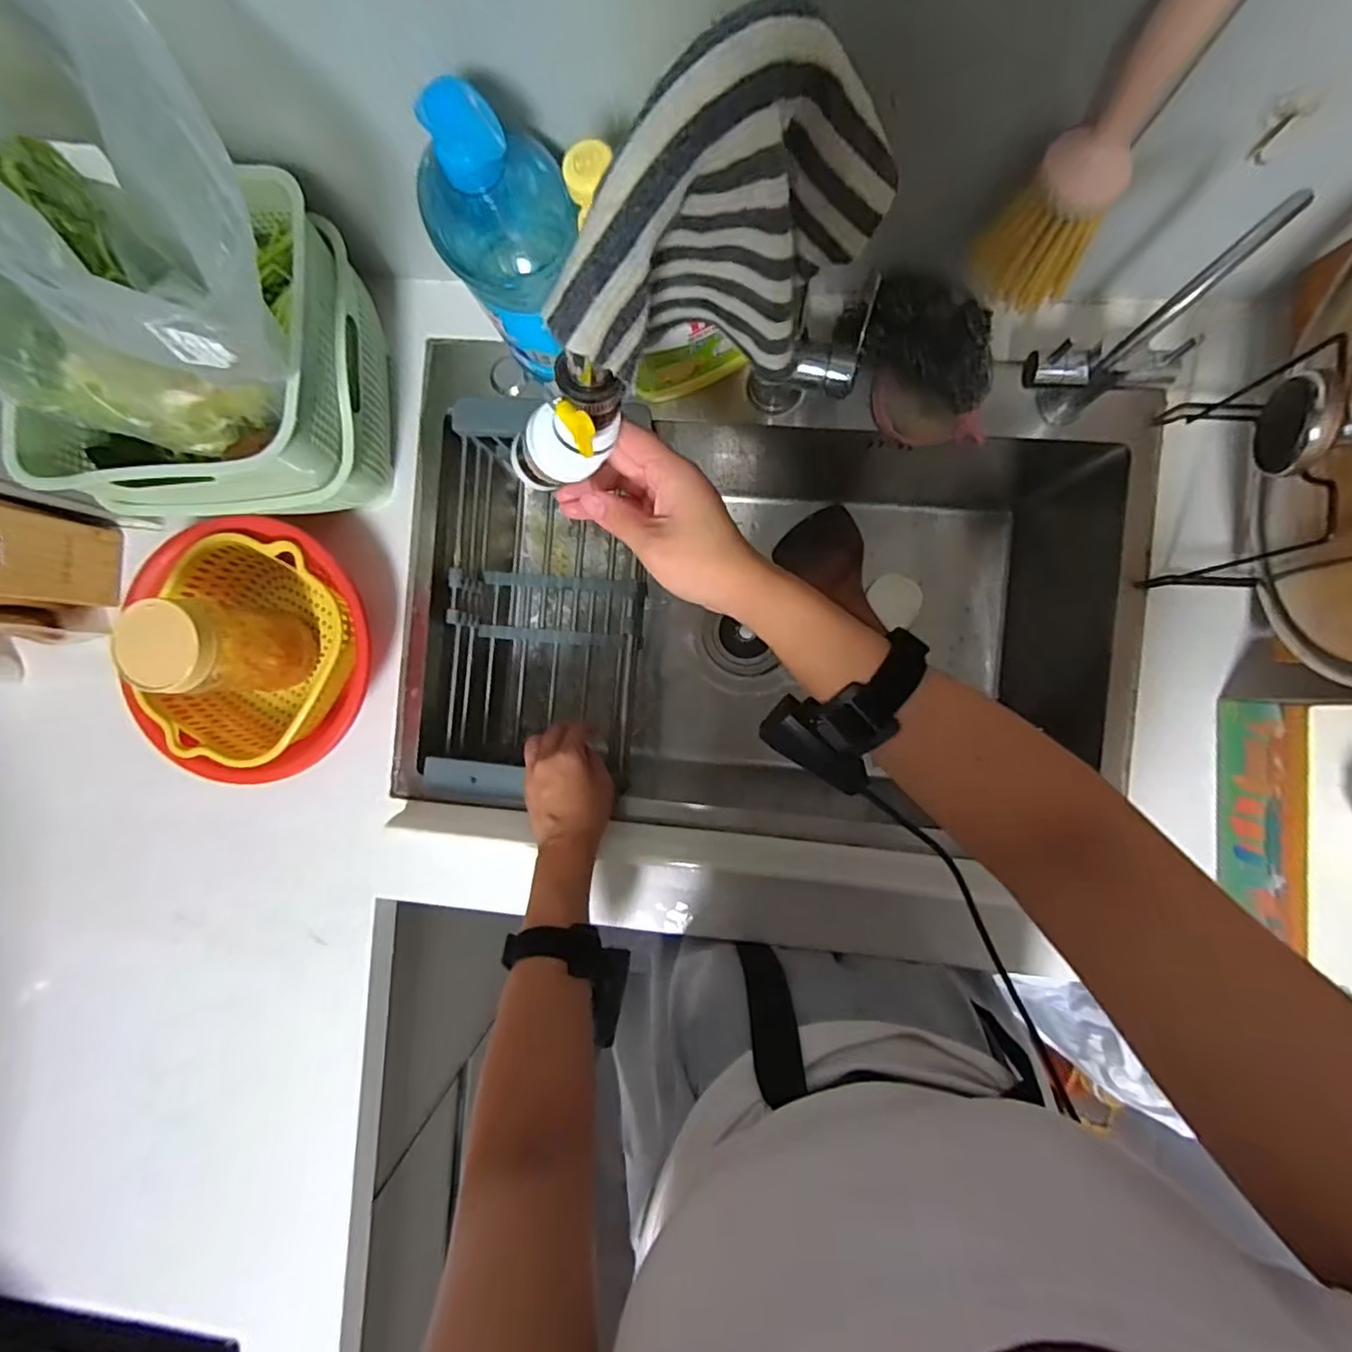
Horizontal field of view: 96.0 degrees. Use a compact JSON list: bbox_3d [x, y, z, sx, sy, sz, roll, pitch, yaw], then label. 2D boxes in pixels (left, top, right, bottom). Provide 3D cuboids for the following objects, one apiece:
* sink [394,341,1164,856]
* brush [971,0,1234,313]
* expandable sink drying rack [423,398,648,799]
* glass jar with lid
[{"bbox_3d":[0.083,-0.086,0.658,0.670,0.201,0.413,2,90,5],"label":"sink"},{"bbox_3d":[0.246,-0.302,0.353,0.063,0.205,0.049,33,92,4],"label":"brush"},{"bbox_3d":[-0.130,-0.067,0.628,0.190,0.110,0.362,6,90,5],"label":"expandable sink drying rack"},{"bbox_3d":[-0.381,-0.023,0.523,0.069,0.139,0.071,0,90,5],"label":"glass jar with lid"}]

